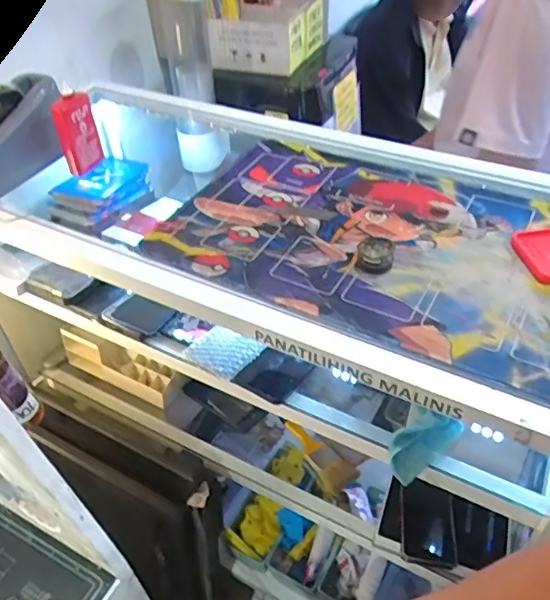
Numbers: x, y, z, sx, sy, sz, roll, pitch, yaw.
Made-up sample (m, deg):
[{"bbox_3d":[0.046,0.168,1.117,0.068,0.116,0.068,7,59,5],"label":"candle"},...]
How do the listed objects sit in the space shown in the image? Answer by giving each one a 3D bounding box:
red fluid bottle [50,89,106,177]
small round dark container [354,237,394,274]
[{"bbox_3d":[-0.258,-0.219,0.732,0.017,0.102,0.052,33,56,31],"label":"red fluid bottle"},{"bbox_3d":[0.108,-0.049,0.601,0.039,0.025,0.043,4,46,9],"label":"small round dark container"}]

